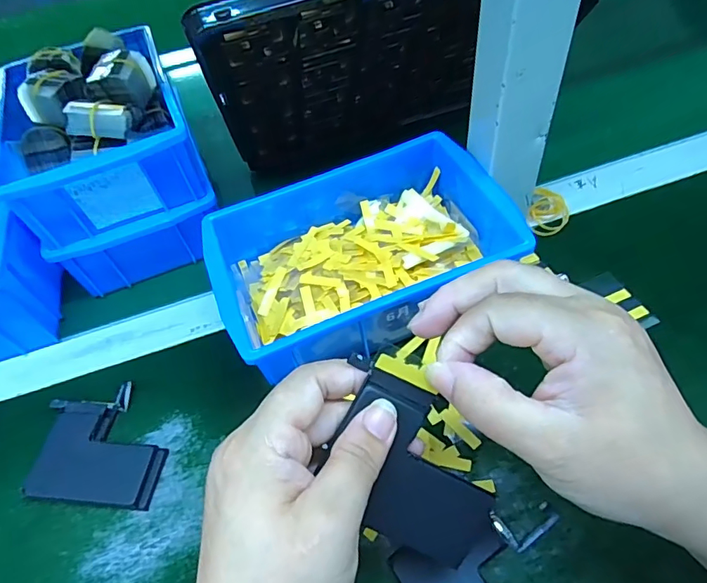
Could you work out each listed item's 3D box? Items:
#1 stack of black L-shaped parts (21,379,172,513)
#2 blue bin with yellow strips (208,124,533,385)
[{"bbox_3d":[-0.162,0.100,0.317,0.087,0.014,0.075,0,53,8],"label":"stack of black L-shaped parts"},{"bbox_3d":[0.002,-0.030,0.347,0.197,0.063,0.141,-21,53,-8],"label":"blue bin with yellow strips"}]

